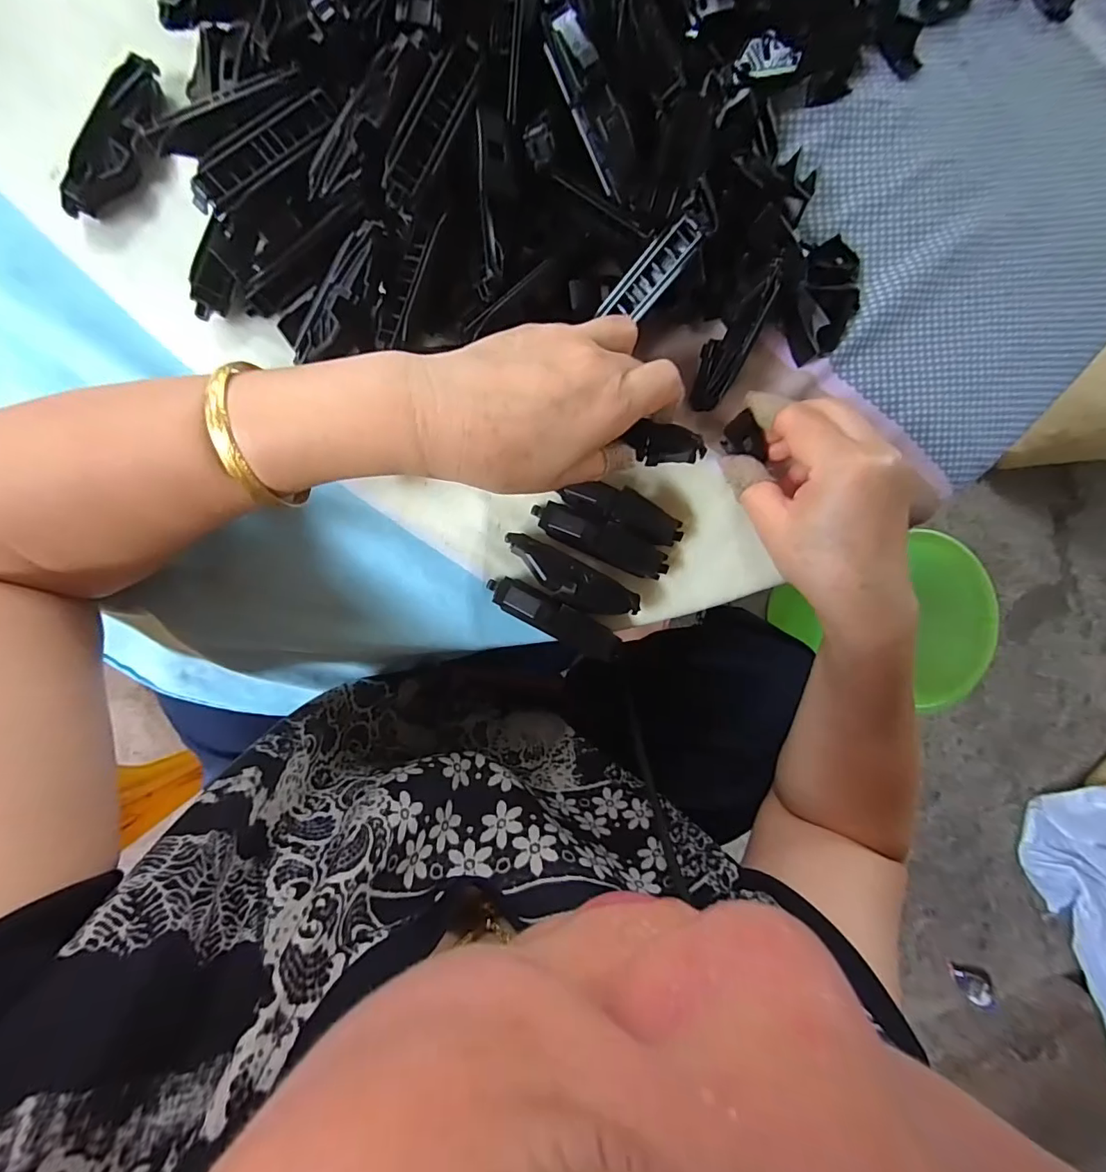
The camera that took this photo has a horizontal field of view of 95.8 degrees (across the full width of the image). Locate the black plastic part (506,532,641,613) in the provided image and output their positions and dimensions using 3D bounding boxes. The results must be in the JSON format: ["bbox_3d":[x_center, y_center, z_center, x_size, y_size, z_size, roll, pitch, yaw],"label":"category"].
[{"bbox_3d":[0.009,-0.002,0.273,0.079,0.016,0.022,27,85,-9],"label":"black plastic part"}]

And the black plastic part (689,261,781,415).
[{"bbox_3d":[0.099,-0.136,0.274,0.022,0.008,0.079,26,107,-9],"label":"black plastic part"}]

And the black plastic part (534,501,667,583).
[{"bbox_3d":[0.028,-0.026,0.278,0.079,0.016,0.023,22,86,-9],"label":"black plastic part"}]

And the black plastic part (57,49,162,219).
[{"bbox_3d":[-0.205,-0.211,0.235,0.014,0.019,0.080,21,86,-9],"label":"black plastic part"}]

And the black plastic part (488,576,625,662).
[{"bbox_3d":[0.002,0.018,0.272,0.079,0.016,0.020,27,86,-9],"label":"black plastic part"}]

